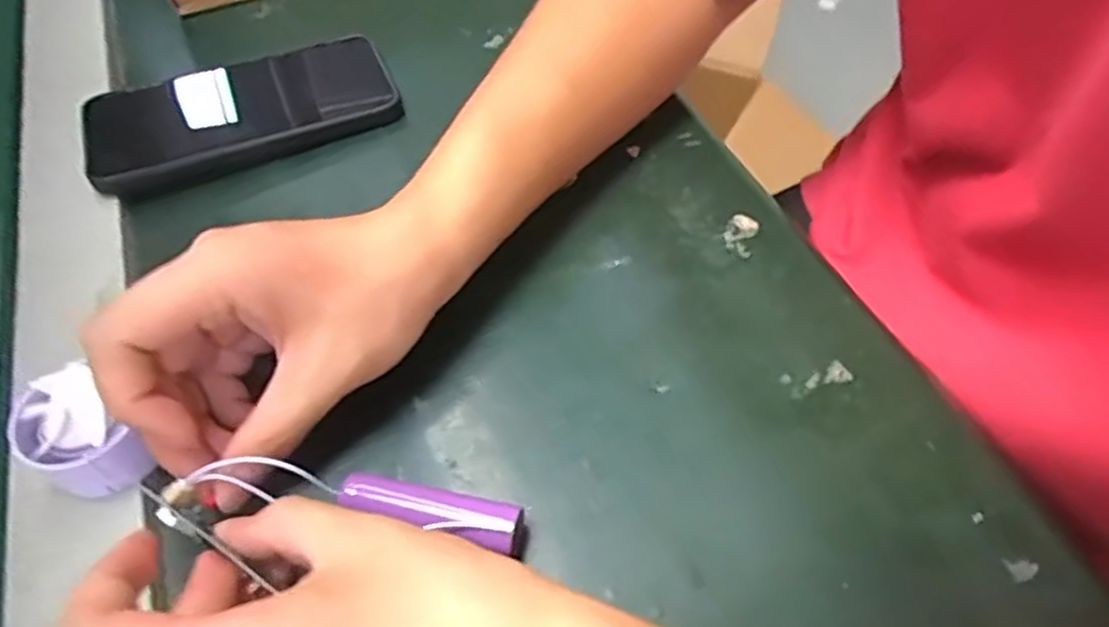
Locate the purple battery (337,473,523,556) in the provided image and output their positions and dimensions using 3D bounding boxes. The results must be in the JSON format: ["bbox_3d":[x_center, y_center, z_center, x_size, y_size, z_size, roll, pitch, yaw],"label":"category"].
[{"bbox_3d":[-0.043,0.072,0.263,0.066,0.019,0.016,14,55,12],"label":"purple battery"}]

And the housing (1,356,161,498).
[{"bbox_3d":[-0.177,0.046,0.269,0.031,0.033,0.037,-33,59,-21],"label":"housing"}]

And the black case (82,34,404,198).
[{"bbox_3d":[-0.171,-0.114,0.401,0.160,0.018,0.074,-20,55,-13],"label":"black case"}]

